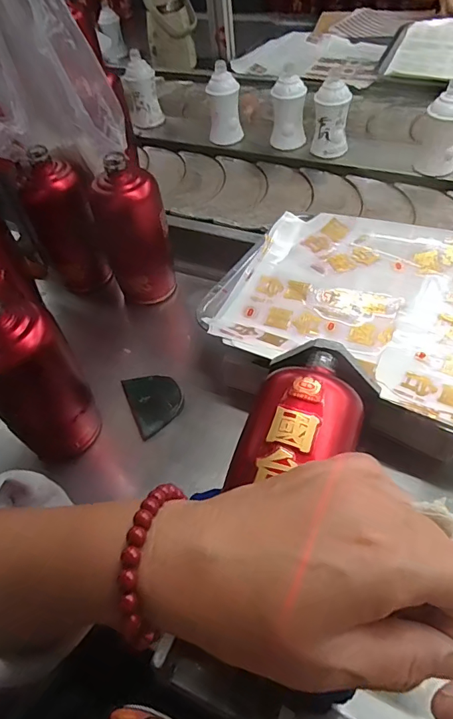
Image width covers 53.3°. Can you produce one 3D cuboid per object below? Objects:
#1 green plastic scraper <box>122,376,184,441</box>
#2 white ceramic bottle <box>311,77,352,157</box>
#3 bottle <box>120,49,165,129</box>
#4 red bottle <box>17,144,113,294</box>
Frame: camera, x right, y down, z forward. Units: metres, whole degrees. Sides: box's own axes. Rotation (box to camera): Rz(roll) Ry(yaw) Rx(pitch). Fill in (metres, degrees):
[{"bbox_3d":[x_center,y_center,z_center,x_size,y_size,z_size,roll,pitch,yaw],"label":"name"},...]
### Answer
[{"bbox_3d":[-0.079,0.044,0.504,0.056,0.013,0.078,-21,53,-12],"label":"green plastic scraper"},{"bbox_3d":[0.166,-0.373,0.719,0.059,0.116,0.049,15,54,16],"label":"white ceramic bottle"},{"bbox_3d":[-0.157,-0.494,0.837,0.063,0.122,0.049,-14,52,-4],"label":"bottle"},{"bbox_3d":[-0.203,-0.163,0.593,0.076,0.181,0.083,-30,55,-16],"label":"red bottle"}]

